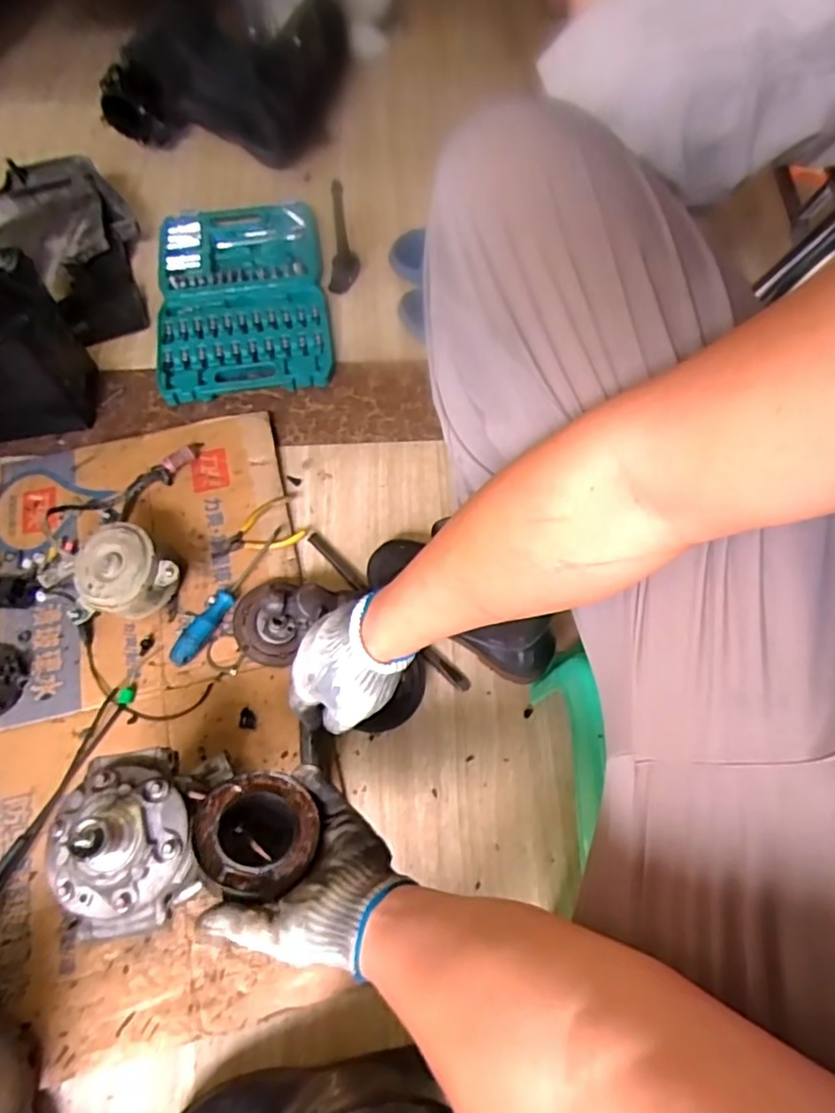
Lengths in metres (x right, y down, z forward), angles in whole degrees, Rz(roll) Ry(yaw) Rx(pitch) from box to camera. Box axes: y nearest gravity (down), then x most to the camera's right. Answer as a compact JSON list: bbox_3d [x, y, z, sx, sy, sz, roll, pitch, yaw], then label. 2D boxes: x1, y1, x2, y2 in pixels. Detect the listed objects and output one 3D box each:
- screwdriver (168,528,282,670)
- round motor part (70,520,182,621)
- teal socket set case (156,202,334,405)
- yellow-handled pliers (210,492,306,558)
[{"bbox_3d":[-0.228,0.042,0.757,0.030,0.028,0.200,24,66,12],"label":"screwdriver"},{"bbox_3d":[-0.337,0.019,0.737,0.125,0.079,0.097,-8,63,-4],"label":"round motor part"},{"bbox_3d":[-0.273,-0.413,0.985,0.252,0.041,0.395,-8,63,-4],"label":"teal socket set case"},{"bbox_3d":[-0.197,-0.031,0.798,0.127,0.009,0.070,-29,67,-14],"label":"yellow-handled pliers"}]

